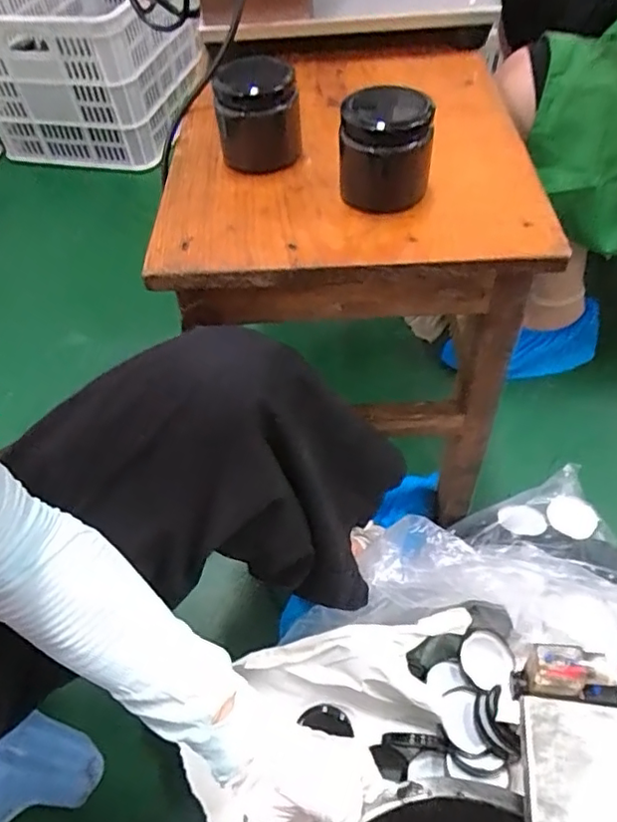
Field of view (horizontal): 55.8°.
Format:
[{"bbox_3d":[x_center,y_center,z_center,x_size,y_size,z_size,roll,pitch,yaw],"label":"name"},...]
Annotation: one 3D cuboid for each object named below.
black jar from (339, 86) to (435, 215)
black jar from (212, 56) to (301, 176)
[{"bbox_3d":[0.057,-0.192,0.434,0.065,0.069,0.064,3,53,8],"label":"black jar"},{"bbox_3d":[-0.041,-0.239,0.475,0.064,0.064,0.057,-9,52,-1],"label":"black jar"}]

